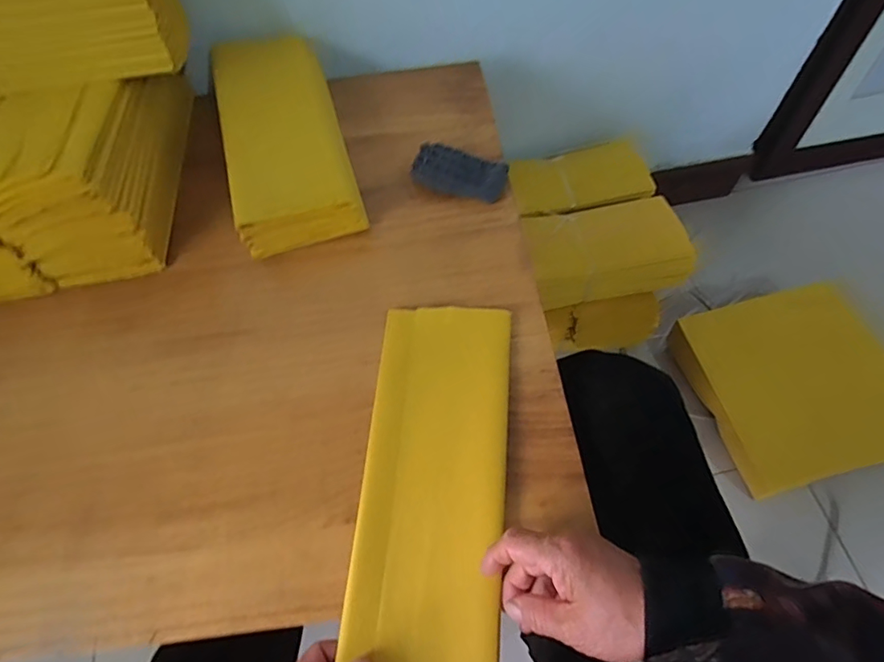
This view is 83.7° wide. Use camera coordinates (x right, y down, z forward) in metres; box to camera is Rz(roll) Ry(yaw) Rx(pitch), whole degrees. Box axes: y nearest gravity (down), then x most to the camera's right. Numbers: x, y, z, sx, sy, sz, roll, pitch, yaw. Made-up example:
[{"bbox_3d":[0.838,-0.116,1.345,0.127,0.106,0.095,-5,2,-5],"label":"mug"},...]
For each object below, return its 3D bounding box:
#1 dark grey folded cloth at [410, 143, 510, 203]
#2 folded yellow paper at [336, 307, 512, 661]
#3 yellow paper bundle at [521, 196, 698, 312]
[{"bbox_3d":[0.019,-0.181,0.572,0.107,0.032,0.055,21,65,14],"label":"dark grey folded cloth"},{"bbox_3d":[-0.007,0.119,0.408,0.119,0.011,0.314,2,61,5],"label":"folded yellow paper"},{"bbox_3d":[0.264,-0.130,0.812,0.239,0.108,0.144,-8,61,-1],"label":"yellow paper bundle"}]

